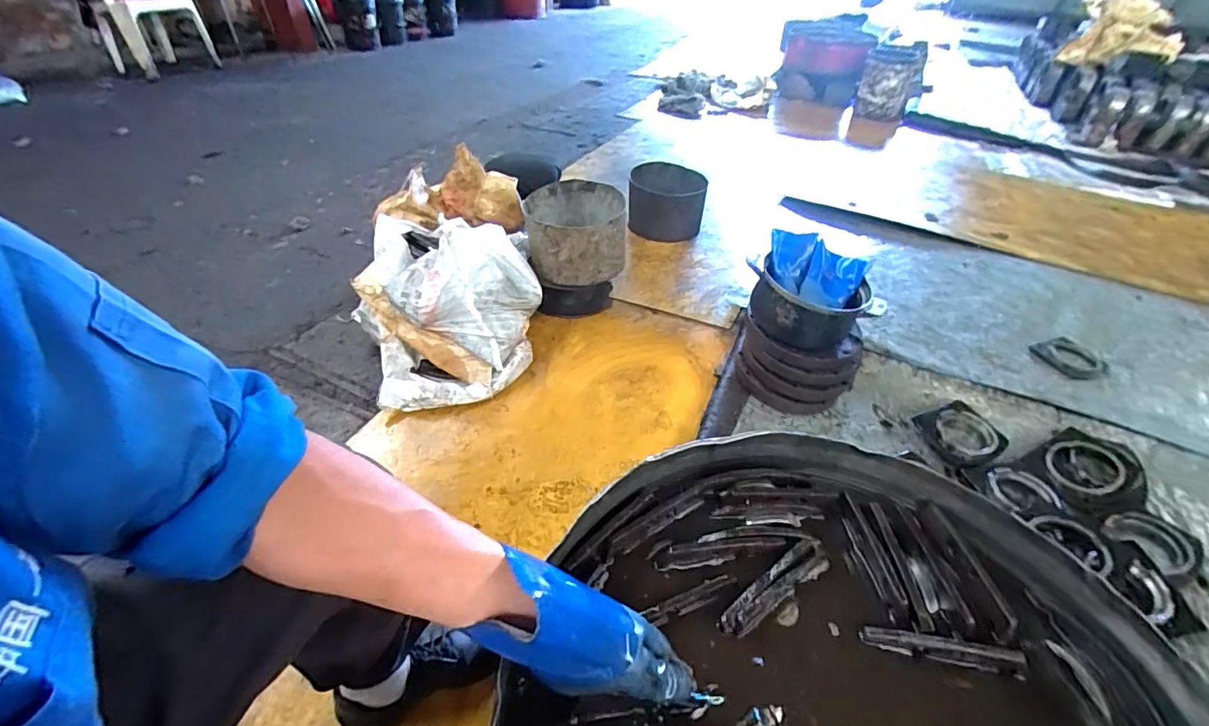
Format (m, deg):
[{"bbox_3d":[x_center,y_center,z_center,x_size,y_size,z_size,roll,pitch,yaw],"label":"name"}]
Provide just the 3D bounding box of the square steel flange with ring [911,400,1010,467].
[{"bbox_3d":[0.786,0.152,1.125,0.148,0.032,0.152,-15,44,-19],"label":"square steel flange with ring"}]

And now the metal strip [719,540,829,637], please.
[{"bbox_3d":[0.175,0.230,0.525,0.139,0.022,0.030,-24,47,-27],"label":"metal strip"}]

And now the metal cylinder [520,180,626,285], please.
[{"bbox_3d":[-0.079,-0.365,1.448,0.270,0.176,0.267,-2,41,-5],"label":"metal cylinder"}]

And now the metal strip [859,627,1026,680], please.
[{"bbox_3d":[0.316,0.267,0.479,0.137,0.029,0.015,10,42,9],"label":"metal strip"}]

